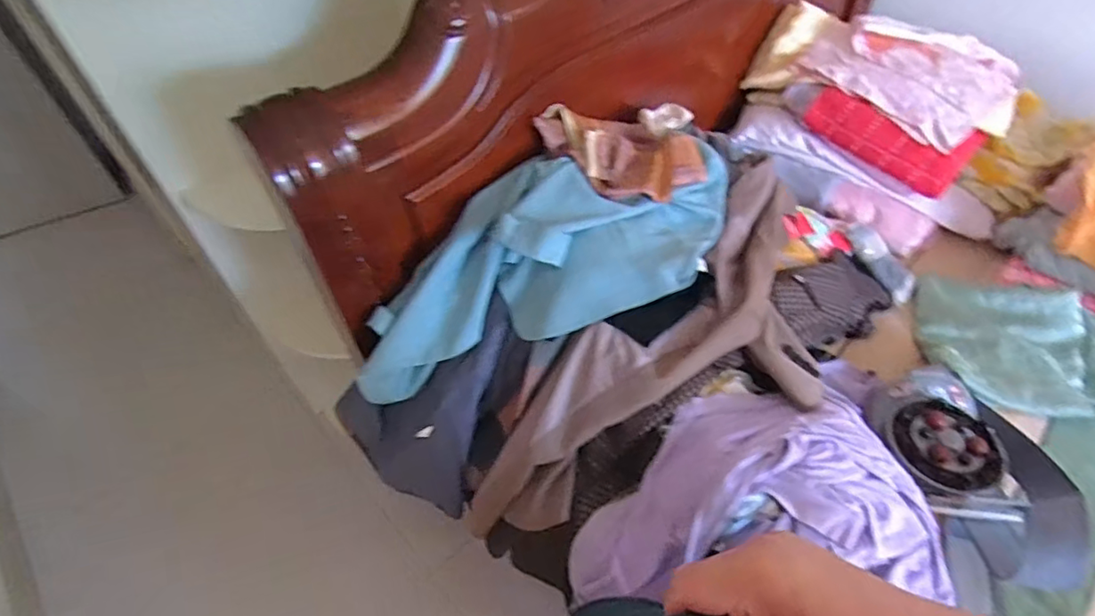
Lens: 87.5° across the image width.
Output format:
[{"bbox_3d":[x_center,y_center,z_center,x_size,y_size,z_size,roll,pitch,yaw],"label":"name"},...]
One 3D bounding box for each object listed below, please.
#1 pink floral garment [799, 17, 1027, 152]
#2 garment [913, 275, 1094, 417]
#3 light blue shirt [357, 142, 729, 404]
[{"bbox_3d":[0.861,-0.541,1.312,0.389,0.139,0.417,-33,55,-23],"label":"pink floral garment"},{"bbox_3d":[0.881,0.075,1.045,0.389,0.109,0.255,29,57,25],"label":"garment"},{"bbox_3d":[-0.010,-0.092,1.003,0.748,0.168,0.312,-23,50,3],"label":"light blue shirt"}]

